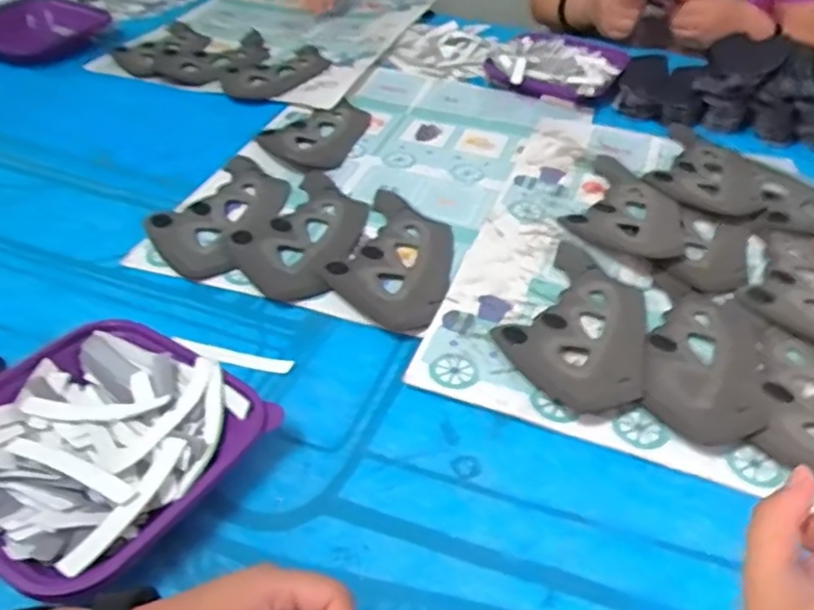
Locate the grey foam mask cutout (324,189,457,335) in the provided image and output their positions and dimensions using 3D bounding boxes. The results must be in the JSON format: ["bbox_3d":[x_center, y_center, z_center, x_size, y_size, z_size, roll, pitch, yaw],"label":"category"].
[{"bbox_3d":[-0.005,-0.050,0.673,0.112,0.010,0.196,14,38,12],"label":"grey foam mask cutout"}]

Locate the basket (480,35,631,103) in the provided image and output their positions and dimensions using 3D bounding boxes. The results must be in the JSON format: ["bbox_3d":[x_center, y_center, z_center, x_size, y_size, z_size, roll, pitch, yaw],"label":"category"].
[{"bbox_3d":[0.211,-0.338,0.993,0.179,0.055,0.173,3,37,-2],"label":"basket"}]

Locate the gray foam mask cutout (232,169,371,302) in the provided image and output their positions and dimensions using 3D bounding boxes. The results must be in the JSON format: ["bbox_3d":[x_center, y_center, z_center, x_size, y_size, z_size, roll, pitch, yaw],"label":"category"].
[{"bbox_3d":[-0.099,-0.078,0.697,0.109,0.008,0.206,11,38,8],"label":"gray foam mask cutout"}]

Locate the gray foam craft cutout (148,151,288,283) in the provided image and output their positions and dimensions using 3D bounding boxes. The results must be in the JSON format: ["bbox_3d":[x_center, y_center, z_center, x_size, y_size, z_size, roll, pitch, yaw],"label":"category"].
[{"bbox_3d":[-0.187,-0.101,0.718,0.104,0.009,0.201,12,38,8],"label":"gray foam craft cutout"}]

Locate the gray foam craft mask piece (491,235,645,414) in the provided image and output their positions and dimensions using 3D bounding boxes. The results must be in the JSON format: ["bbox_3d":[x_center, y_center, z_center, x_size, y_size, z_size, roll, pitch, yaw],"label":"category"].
[{"bbox_3d":[0.156,0.014,0.606,0.118,0.010,0.195,20,40,18],"label":"gray foam craft mask piece"}]

